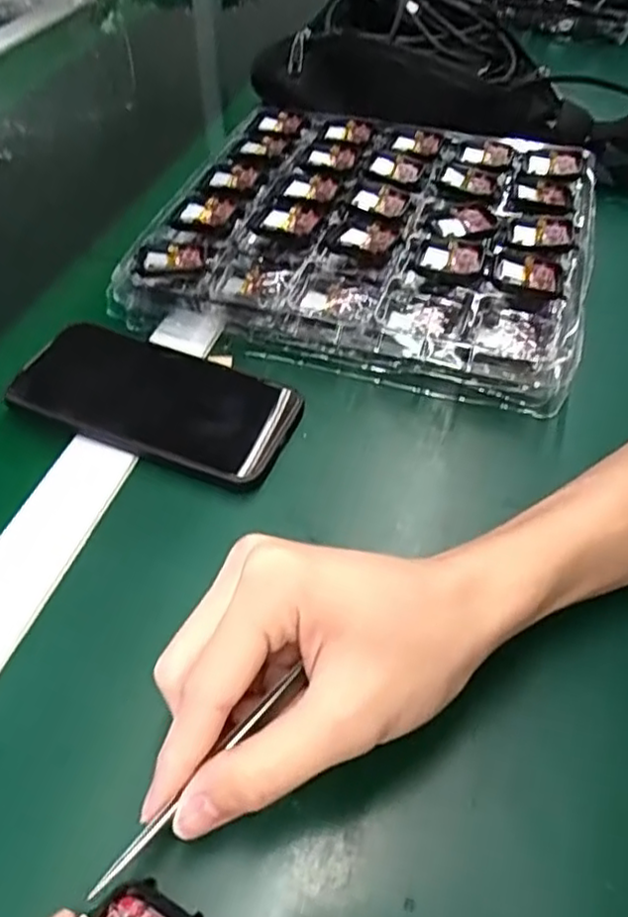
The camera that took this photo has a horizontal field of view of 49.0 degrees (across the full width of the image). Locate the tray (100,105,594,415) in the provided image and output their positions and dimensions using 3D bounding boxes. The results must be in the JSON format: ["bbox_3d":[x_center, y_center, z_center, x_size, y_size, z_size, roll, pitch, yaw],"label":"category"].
[{"bbox_3d":[0.045,-0.164,0.491,0.292,0.043,0.267,15,50,12],"label":"tray"}]

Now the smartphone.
[{"bbox_3d":[-0.090,-0.035,0.403,0.163,0.015,0.082,17,51,14],"label":"smartphone"}]

